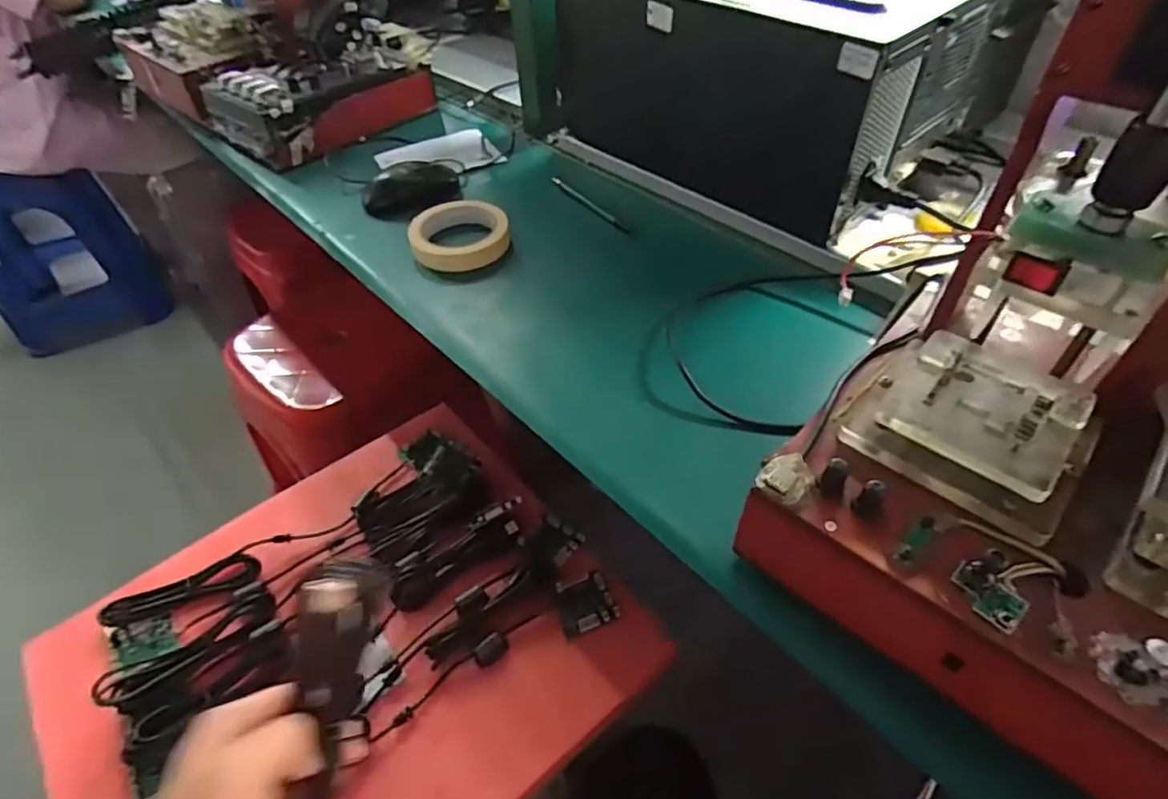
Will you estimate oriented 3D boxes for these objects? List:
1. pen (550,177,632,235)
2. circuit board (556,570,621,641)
[{"bbox_3d":[0.006,-0.222,0.706,0.010,0.004,0.152,-27,51,-21],"label":"pen"},{"bbox_3d":[0.000,0.210,0.647,0.057,0.006,0.056,-18,49,-13],"label":"circuit board"}]

